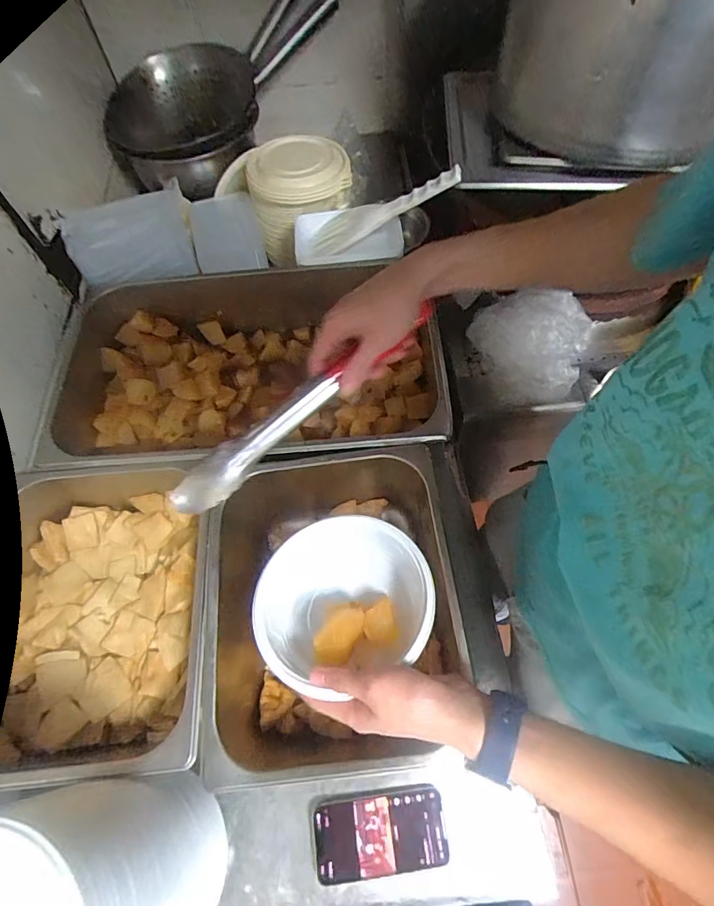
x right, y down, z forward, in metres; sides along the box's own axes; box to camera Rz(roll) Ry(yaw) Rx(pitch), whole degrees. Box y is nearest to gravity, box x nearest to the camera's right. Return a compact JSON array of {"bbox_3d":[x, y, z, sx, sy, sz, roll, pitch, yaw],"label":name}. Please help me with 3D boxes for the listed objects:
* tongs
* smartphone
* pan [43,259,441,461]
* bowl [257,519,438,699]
[{"bbox_3d":[-0.055,-0.045,0.431,0.295,0.031,0.042,-40,69,-3],"label":"tongs"},{"bbox_3d":[0.025,0.406,0.479,0.139,0.007,0.068,-9,65,-1],"label":"smartphone"},{"bbox_3d":[-0.163,-0.116,0.668,0.532,0.132,0.316,-3,65,1],"label":"pan"},{"bbox_3d":[-0.017,0.139,0.442,0.170,0.076,0.149,-24,66,-8],"label":"bowl"}]

